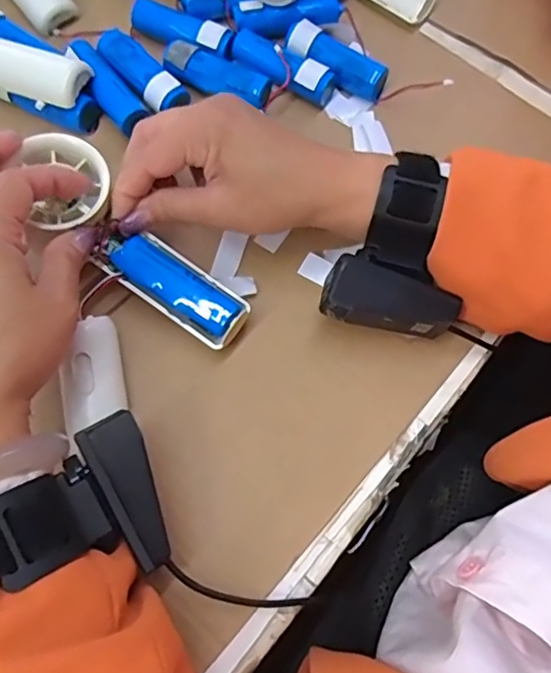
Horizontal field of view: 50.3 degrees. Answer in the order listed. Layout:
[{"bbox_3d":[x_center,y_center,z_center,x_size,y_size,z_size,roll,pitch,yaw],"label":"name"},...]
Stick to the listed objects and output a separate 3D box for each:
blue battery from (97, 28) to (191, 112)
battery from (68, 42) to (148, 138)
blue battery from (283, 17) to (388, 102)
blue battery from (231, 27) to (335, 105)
[{"bbox_3d":[-0.090,-0.174,0.385,0.072,0.018,0.023,42,75,11],"label":"blue battery"},{"bbox_3d":[-0.110,-0.160,0.380,0.022,0.019,0.074,-35,76,-13],"label":"battery"},{"bbox_3d":[0.039,-0.185,0.398,0.075,0.020,0.024,33,73,9],"label":"blue battery"},{"bbox_3d":[0.004,-0.181,0.394,0.072,0.024,0.022,31,73,8],"label":"blue battery"}]

